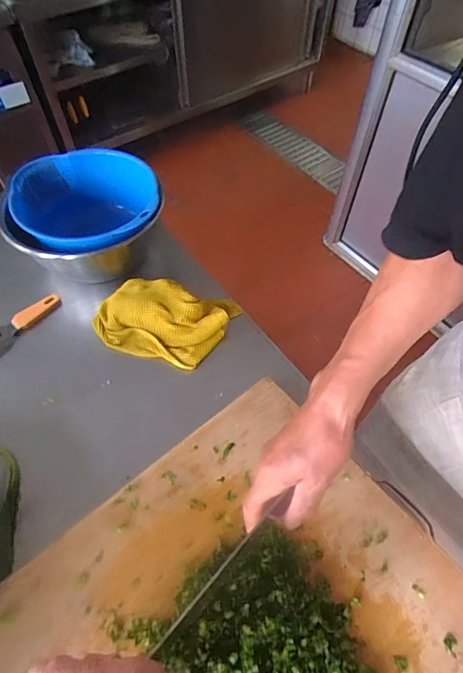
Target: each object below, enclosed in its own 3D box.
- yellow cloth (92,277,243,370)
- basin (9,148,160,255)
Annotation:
[{"bbox_3d":[-0.112,-0.031,0.639,0.210,0.063,0.139,14,59,8],"label":"yellow cloth"},{"bbox_3d":[-0.249,-0.208,0.713,0.231,0.154,0.244,0,58,0],"label":"basin"}]

